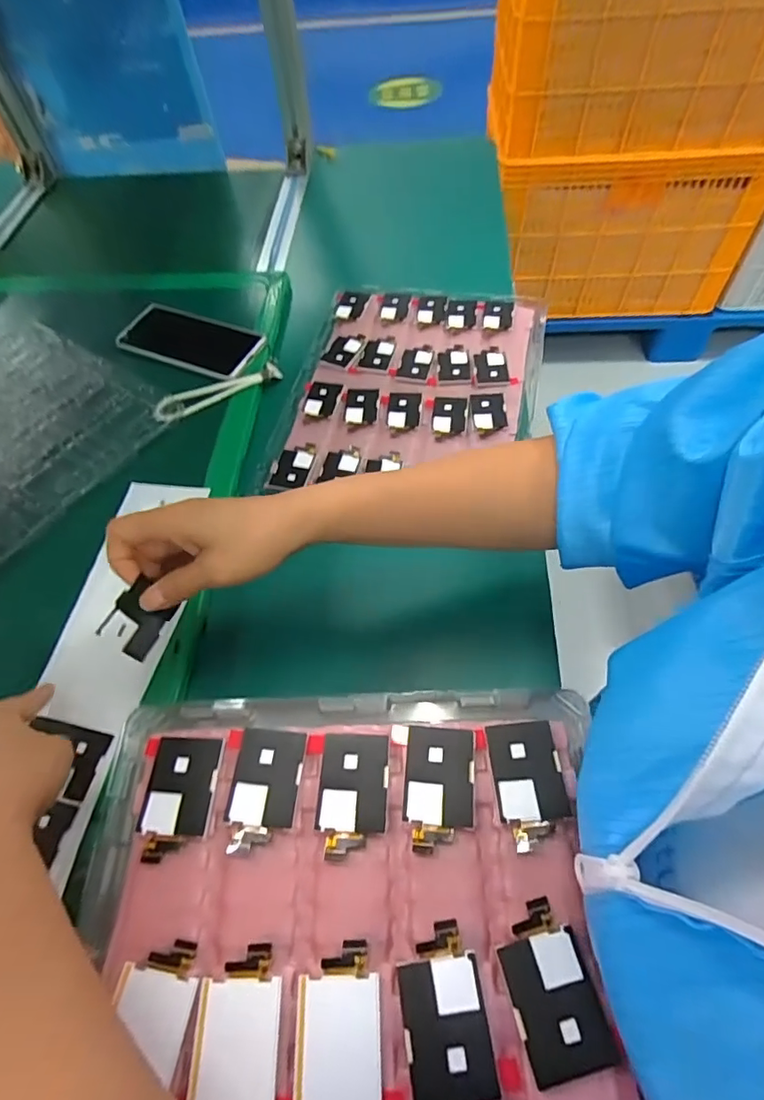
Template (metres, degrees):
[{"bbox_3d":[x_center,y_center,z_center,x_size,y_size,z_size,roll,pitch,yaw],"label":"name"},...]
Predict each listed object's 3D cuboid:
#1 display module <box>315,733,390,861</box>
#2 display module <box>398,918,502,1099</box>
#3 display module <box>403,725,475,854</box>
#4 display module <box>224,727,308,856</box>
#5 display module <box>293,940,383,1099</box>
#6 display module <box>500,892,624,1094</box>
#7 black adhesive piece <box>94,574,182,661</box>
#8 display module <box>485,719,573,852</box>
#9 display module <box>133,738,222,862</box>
[{"bbox_3d":[-0.015,0.123,0.267,0.035,0.004,0.056,1,58,5],"label":"display module"},{"bbox_3d":[0.026,0.192,0.220,0.034,0.005,0.057,-8,58,-1],"label":"display module"},{"bbox_3d":[0.029,0.120,0.266,0.035,0.004,0.057,5,59,7],"label":"display module"},{"bbox_3d":[-0.060,0.123,0.271,0.035,0.005,0.058,1,58,5],"label":"display module"},{"bbox_3d":[-0.018,0.200,0.221,0.035,0.005,0.056,-3,58,2],"label":"display module"},{"bbox_3d":[0.071,0.184,0.222,0.034,0.005,0.057,-14,58,-5],"label":"display module"},{"bbox_3d":[-0.152,0.043,0.329,0.006,0.034,0.043,-9,47,52],"label":"black adhesive piece"},{"bbox_3d":[0.074,0.116,0.265,0.034,0.004,0.056,-5,58,1],"label":"display module"},{"bbox_3d":[-0.105,0.126,0.271,0.036,0.004,0.057,2,58,5],"label":"display module"}]

